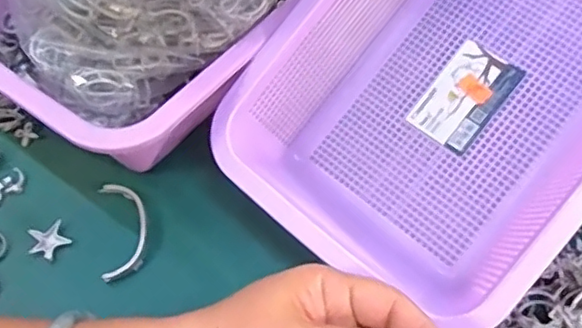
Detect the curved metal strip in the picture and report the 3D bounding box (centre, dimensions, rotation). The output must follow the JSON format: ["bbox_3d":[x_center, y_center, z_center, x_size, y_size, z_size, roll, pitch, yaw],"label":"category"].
[{"bbox_3d":[-0.103,0.038,0.367,0.026,0.006,0.065,-9,59,-7],"label":"curved metal strip"}]

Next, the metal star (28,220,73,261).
[{"bbox_3d":[-0.146,0.046,0.362,0.022,0.005,0.021,-18,61,-13],"label":"metal star"}]

